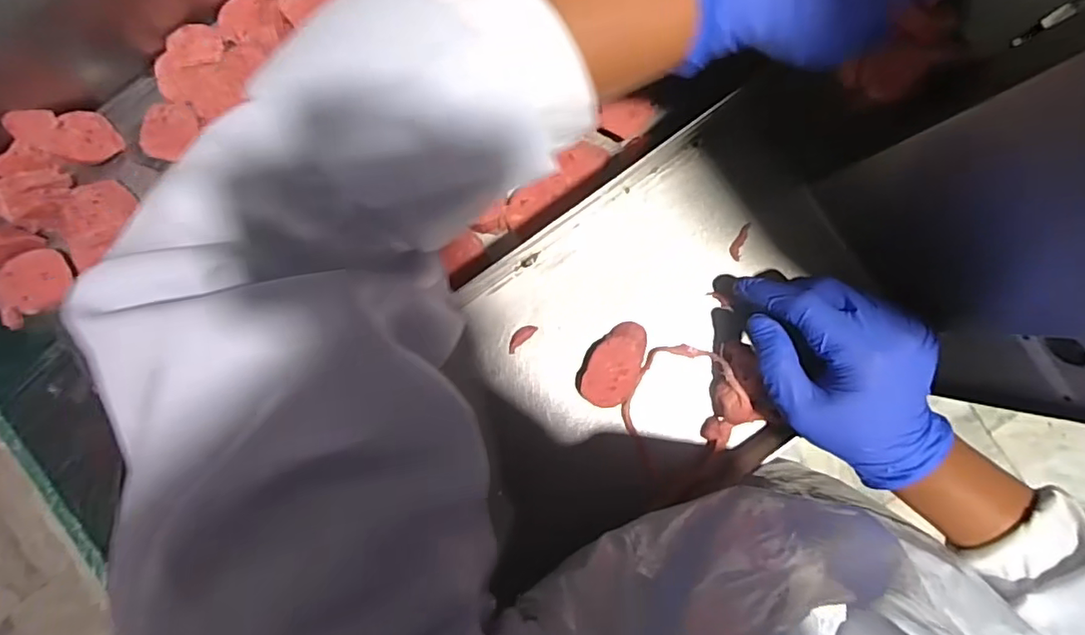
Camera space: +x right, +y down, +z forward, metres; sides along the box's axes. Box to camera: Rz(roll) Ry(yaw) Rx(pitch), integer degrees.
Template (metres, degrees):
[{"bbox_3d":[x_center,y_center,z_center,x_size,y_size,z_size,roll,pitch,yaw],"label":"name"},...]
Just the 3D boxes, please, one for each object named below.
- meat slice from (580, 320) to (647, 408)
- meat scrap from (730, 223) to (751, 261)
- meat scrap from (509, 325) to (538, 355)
[{"bbox_3d":[0.048,0.030,0.367,0.032,0.012,0.057,27,90,0],"label":"meat slice"},{"bbox_3d":[0.134,-0.052,0.379,0.009,0.007,0.027,21,90,0],"label":"meat scrap"},{"bbox_3d":[-0.014,0.013,0.374,0.024,0.004,0.009,-43,90,0],"label":"meat scrap"}]

